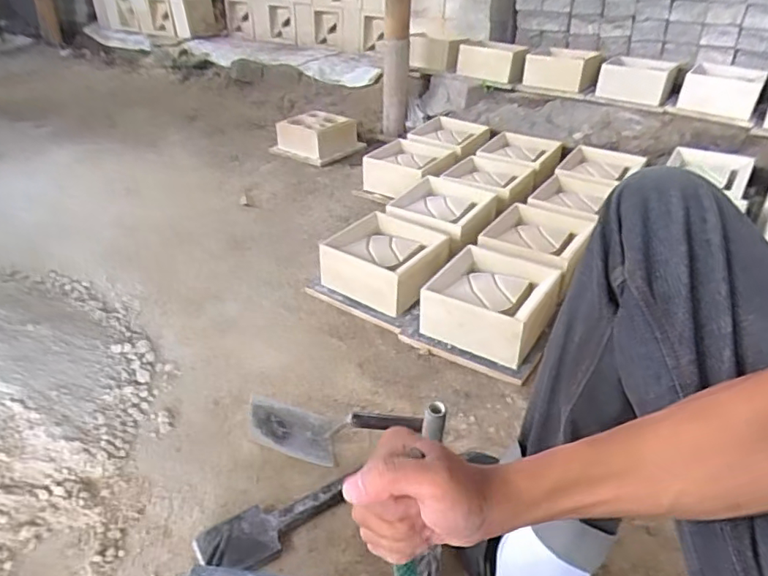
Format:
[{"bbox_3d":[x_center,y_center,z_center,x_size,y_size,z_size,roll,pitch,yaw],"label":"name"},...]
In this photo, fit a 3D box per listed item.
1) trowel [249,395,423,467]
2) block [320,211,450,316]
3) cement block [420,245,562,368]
[{"bbox_3d":[-0.070,0.219,0.808,0.264,0.069,0.111,5,34,3],"label":"trowel"},{"bbox_3d":[0.008,-0.053,1.187,0.219,0.119,0.220,24,40,28],"label":"block"},{"bbox_3d":[0.213,0.033,1.058,0.205,0.117,0.236,24,38,26],"label":"cement block"}]

